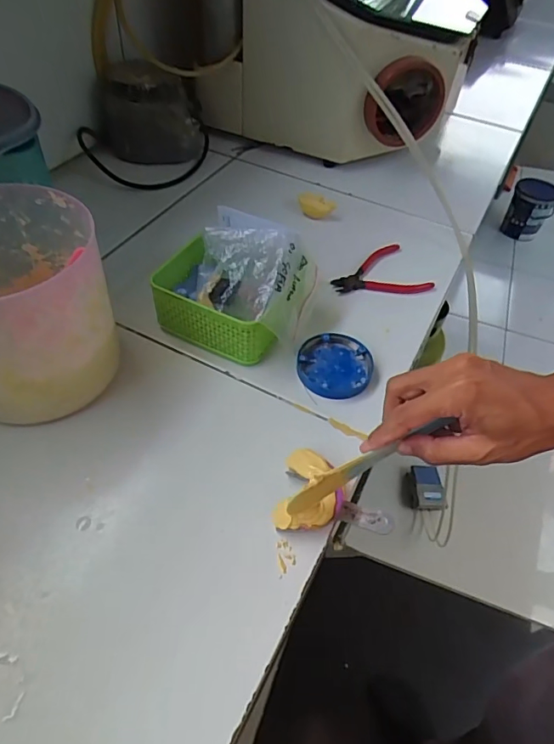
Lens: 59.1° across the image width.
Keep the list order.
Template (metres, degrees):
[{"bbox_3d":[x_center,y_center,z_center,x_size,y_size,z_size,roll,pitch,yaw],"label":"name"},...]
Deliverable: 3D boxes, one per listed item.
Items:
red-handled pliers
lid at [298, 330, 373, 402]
[{"bbox_3d":[0.128,-0.116,0.618,0.120,0.024,0.086,-20,55,-21],"label":"red-handled pliers"},{"bbox_3d":[0.060,-0.006,0.512,0.075,0.020,0.076,3,50,-3],"label":"lid"}]

